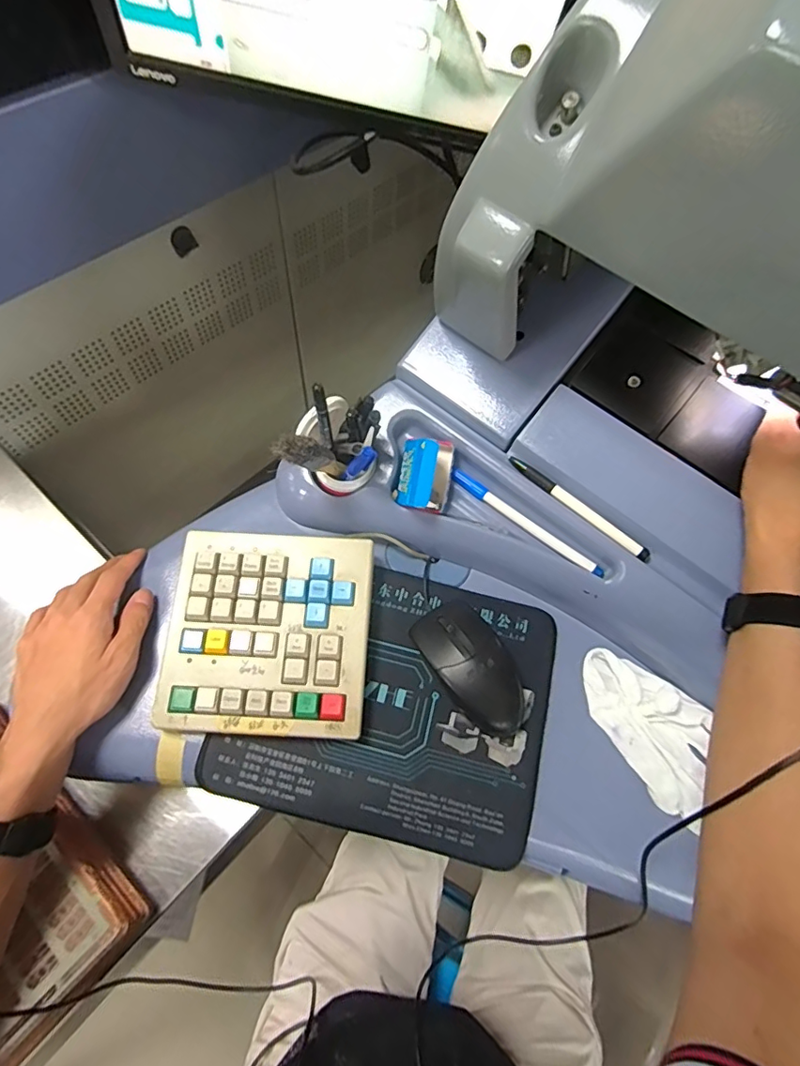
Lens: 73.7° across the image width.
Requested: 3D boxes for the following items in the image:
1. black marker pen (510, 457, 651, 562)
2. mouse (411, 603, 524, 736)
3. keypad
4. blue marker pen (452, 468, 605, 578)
[{"bbox_3d":[0.144,-0.021,0.432,0.131,0.009,0.009,39,68,14],"label":"black marker pen"},{"bbox_3d":[0.061,0.104,0.426,0.062,0.032,0.110,-32,70,-17],"label":"mouse"},{"bbox_3d":[-0.103,0.080,0.430,0.154,0.036,0.156,4,65,-2],"label":"keypad"},{"bbox_3d":[0.104,-0.008,0.447,0.147,0.008,0.010,37,68,13],"label":"blue marker pen"}]

